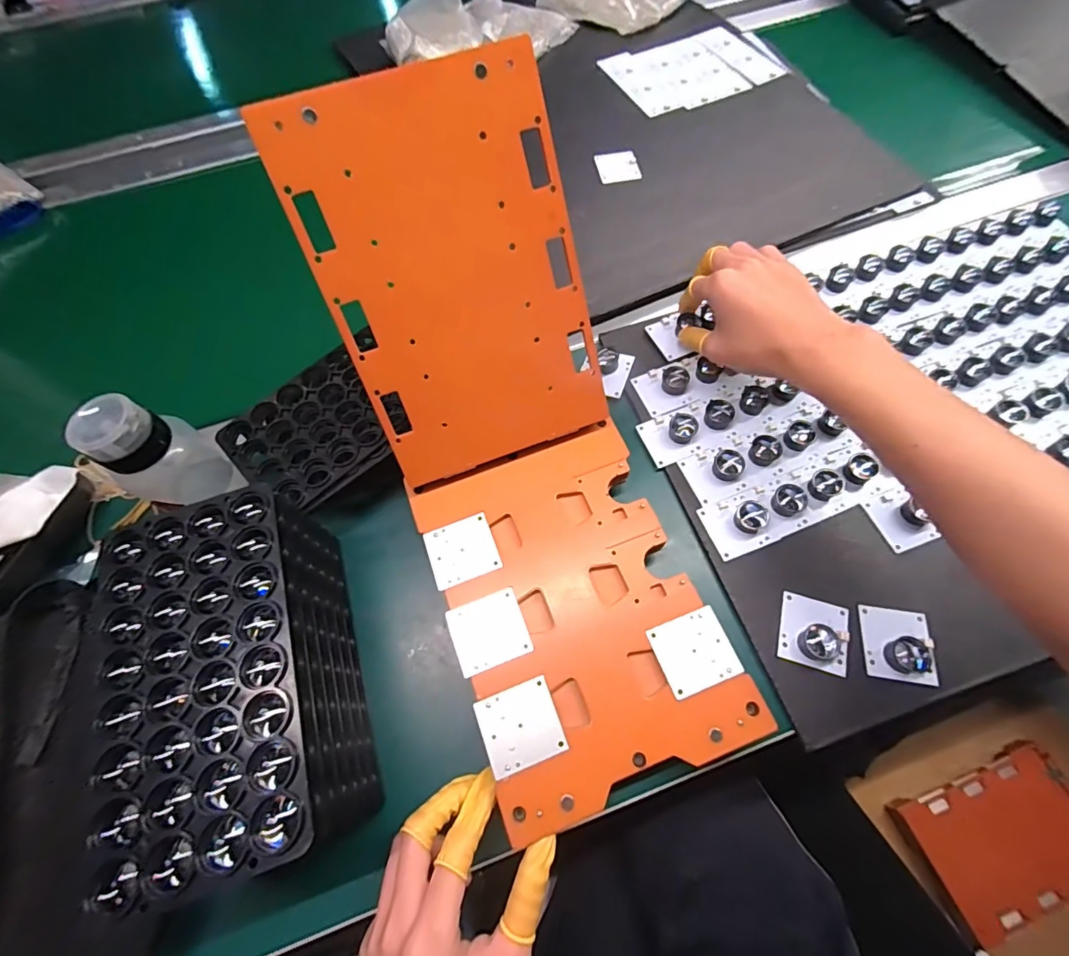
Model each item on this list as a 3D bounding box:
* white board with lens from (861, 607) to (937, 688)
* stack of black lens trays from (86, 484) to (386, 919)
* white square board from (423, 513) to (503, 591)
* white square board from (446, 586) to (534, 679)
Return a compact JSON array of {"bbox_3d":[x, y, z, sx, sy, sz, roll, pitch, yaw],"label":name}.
[{"bbox_3d":[0.250,0.113,0.327,0.042,0.013,0.047,8,66,6],"label":"white board with lens"},{"bbox_3d":[-0.170,0.121,0.295,0.101,0.107,0.190,-20,66,-7],"label":"stack of black lens trays"},{"bbox_3d":[-0.052,0.052,0.342,0.047,0.004,0.045,-20,66,-7],"label":"white square board"},{"bbox_3d":[-0.030,0.101,0.318,0.048,0.004,0.046,-20,66,-7],"label":"white square board"}]

